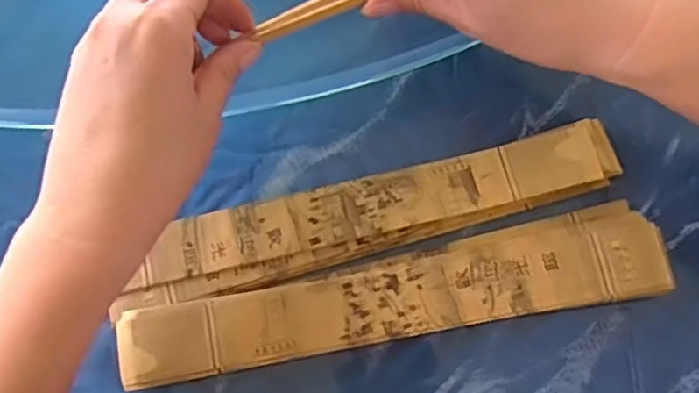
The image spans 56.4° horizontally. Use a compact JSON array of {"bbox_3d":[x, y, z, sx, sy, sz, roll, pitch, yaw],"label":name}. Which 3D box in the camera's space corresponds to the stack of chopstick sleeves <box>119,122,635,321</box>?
[{"bbox_3d":[0.013,0.008,0.335,0.249,0.015,0.039,-15,75,-3],"label":"stack of chopstick sleeves"}]

